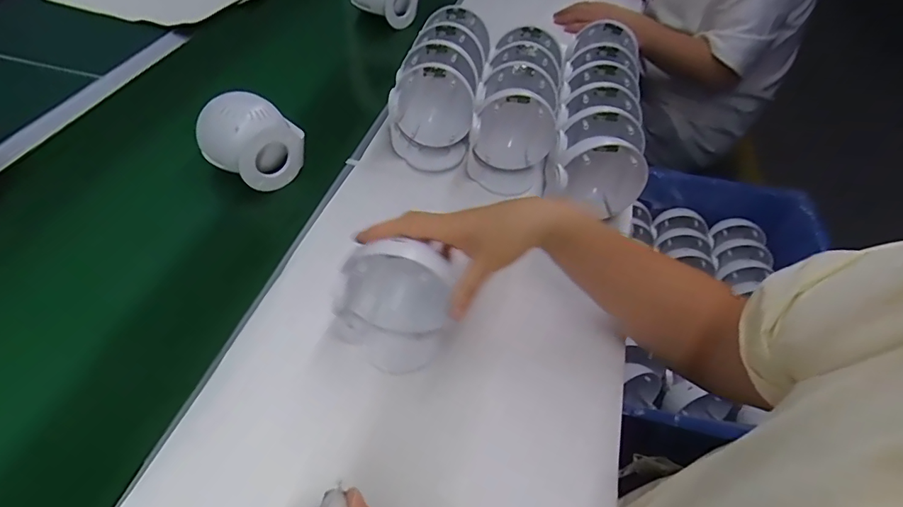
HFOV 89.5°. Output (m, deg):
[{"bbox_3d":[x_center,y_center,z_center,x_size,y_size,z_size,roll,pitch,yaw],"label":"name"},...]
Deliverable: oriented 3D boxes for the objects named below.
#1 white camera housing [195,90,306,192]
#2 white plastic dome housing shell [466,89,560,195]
[{"bbox_3d":[-0.250,-0.143,0.578,0.107,0.078,0.096,25,53,15],"label":"white camera housing"},{"bbox_3d":[0.078,-0.141,0.591,0.108,0.121,0.062,9,51,3],"label":"white plastic dome housing shell"}]

